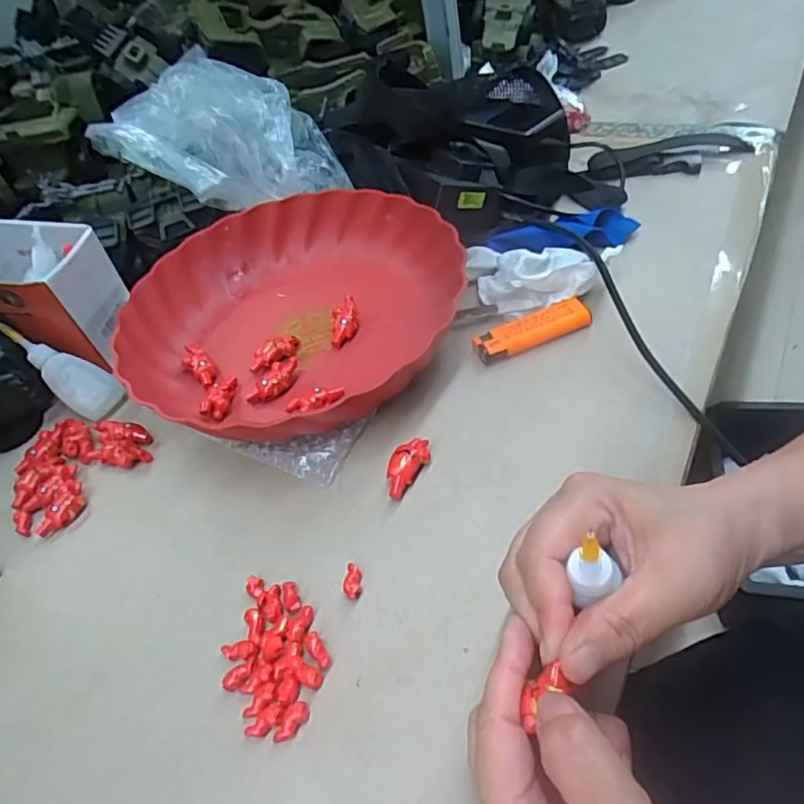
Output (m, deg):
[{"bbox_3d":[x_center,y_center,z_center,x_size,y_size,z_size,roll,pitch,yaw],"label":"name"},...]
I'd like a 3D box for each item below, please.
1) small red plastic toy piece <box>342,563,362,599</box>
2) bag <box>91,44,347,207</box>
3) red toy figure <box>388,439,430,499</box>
[{"bbox_3d":[-0.026,0.093,0.294,0.009,0.008,0.019,-9,46,6],"label":"small red plastic toy piece"},{"bbox_3d":[-0.165,-0.219,0.484,0.216,0.110,0.093,-12,46,4],"label":"bag"},{"bbox_3d":[0.002,0.037,0.331,0.018,0.011,0.038,23,57,31],"label":"red toy figure"}]

